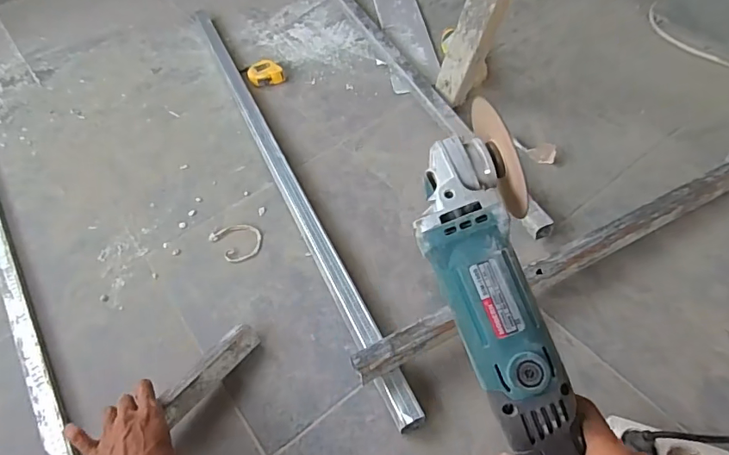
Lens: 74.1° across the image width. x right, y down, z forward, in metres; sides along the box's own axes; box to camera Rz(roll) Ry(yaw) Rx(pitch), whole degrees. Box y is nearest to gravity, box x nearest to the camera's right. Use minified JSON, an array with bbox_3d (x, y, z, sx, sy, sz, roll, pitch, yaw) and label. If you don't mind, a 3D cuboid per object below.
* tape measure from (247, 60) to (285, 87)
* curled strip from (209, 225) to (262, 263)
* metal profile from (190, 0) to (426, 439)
[{"bbox_3d":[-0.217,-0.343,1.064,0.075,0.030,0.066,-15,52,-6],"label":"tape measure"},{"bbox_3d":[-0.207,0.020,0.793,0.068,0.004,0.087,-37,57,-21],"label":"curled strip"},{"bbox_3d":[-0.174,-0.141,0.898,0.043,0.039,1.096,-22,53,-12],"label":"metal profile"}]

